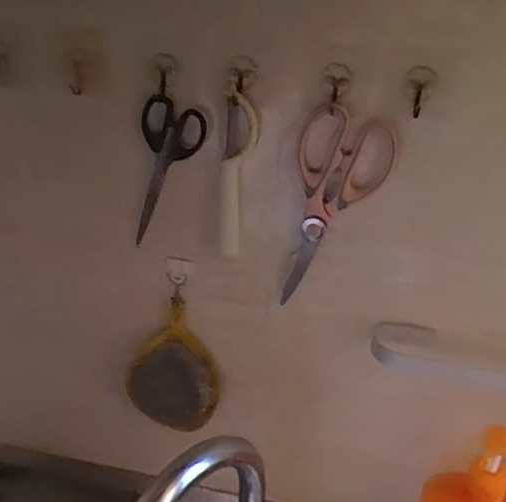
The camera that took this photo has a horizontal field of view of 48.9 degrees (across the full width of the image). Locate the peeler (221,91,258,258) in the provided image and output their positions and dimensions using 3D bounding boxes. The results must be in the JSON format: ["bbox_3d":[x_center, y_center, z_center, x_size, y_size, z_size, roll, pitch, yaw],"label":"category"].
[{"bbox_3d":[-0.014,-0.068,0.525,0.029,0.150,0.027,2,23,-3],"label":"peeler"}]

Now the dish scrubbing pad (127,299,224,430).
[{"bbox_3d":[-0.085,0.128,0.609,0.102,0.139,0.034,9,24,12],"label":"dish scrubbing pad"}]

